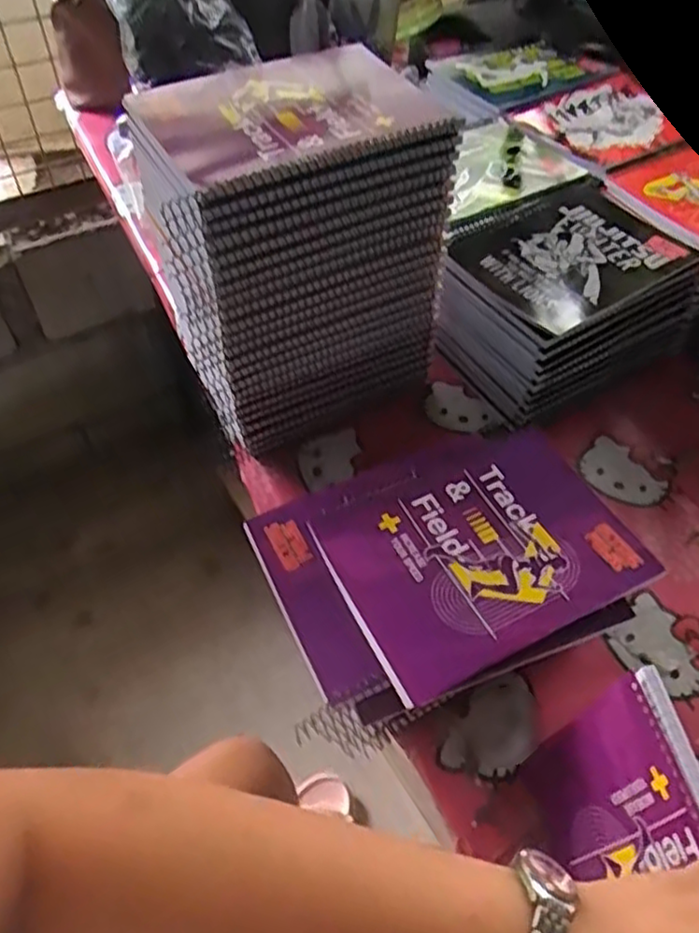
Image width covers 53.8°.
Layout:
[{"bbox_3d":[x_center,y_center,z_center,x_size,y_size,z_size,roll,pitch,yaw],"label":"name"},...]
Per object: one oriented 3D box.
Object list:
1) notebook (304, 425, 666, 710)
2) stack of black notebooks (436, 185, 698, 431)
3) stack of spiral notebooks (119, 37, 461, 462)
[{"bbox_3d":[0.092,0.056,0.486,0.201,0.010,0.152,-21,55,-16],"label":"notebook"},{"bbox_3d":[0.203,-0.166,0.678,0.241,0.105,0.176,-27,57,-19],"label":"stack of black notebooks"},{"bbox_3d":[-0.046,-0.177,0.587,0.216,0.249,0.170,-19,55,-14],"label":"stack of spiral notebooks"}]

